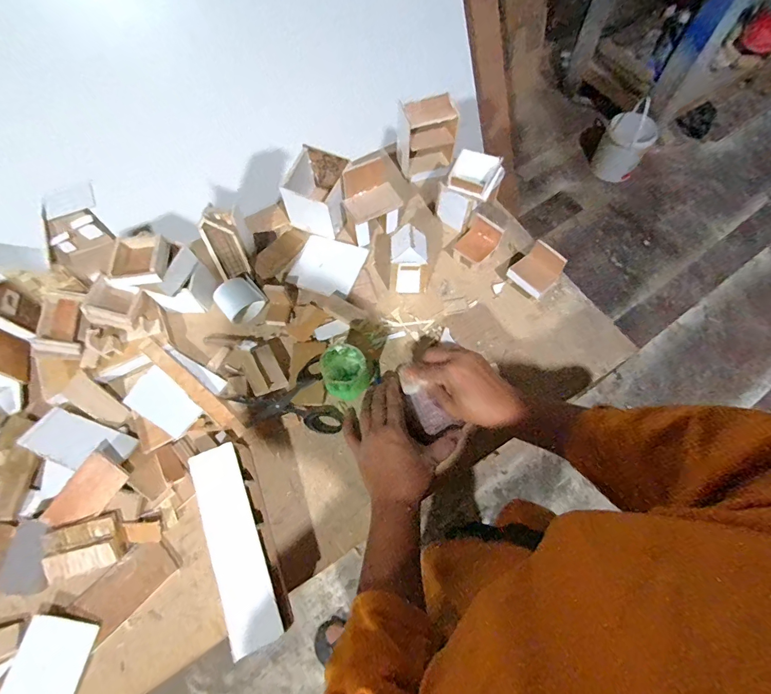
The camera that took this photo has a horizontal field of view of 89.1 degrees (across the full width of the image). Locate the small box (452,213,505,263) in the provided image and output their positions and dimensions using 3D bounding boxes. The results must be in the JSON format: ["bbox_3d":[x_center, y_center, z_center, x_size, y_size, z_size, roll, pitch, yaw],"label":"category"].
[{"bbox_3d":[0.139,-0.159,0.593,0.055,0.062,0.060,35,72,16],"label":"small box"}]

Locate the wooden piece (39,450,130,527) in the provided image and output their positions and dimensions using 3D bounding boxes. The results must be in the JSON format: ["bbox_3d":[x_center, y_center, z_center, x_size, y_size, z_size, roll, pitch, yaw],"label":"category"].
[{"bbox_3d":[-0.343,0.168,0.447,0.052,0.010,0.089,33,76,6],"label":"wooden piece"}]

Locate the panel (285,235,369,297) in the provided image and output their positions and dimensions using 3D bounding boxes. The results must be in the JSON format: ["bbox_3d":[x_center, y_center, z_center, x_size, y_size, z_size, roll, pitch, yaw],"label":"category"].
[{"bbox_3d":[-0.090,-0.126,0.604,0.100,0.011,0.097,21,69,11],"label":"panel"}]

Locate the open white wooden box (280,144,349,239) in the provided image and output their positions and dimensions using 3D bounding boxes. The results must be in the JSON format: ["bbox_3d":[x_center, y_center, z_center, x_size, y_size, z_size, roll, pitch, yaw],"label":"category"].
[{"bbox_3d":[-0.104,-0.236,0.606,0.092,0.079,0.085,22,69,12],"label":"open white wooden box"}]

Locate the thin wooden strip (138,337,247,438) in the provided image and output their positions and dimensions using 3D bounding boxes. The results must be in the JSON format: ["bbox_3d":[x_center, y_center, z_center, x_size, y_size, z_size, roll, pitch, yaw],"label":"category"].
[{"bbox_3d":[-0.259,0.050,0.520,0.200,0.011,0.020,37,70,16],"label":"thin wooden strip"}]

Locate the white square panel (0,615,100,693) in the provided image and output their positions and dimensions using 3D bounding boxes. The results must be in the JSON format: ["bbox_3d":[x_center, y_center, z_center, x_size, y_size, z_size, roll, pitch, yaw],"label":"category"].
[{"bbox_3d":[-0.351,0.332,0.407,0.070,0.009,0.081,12,70,0],"label":"white square panel"}]

